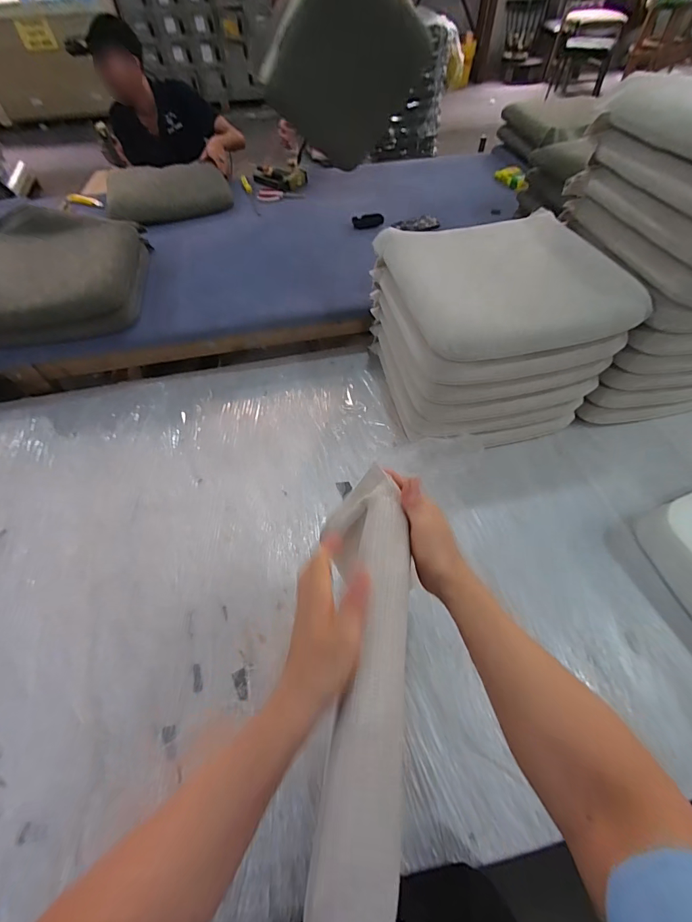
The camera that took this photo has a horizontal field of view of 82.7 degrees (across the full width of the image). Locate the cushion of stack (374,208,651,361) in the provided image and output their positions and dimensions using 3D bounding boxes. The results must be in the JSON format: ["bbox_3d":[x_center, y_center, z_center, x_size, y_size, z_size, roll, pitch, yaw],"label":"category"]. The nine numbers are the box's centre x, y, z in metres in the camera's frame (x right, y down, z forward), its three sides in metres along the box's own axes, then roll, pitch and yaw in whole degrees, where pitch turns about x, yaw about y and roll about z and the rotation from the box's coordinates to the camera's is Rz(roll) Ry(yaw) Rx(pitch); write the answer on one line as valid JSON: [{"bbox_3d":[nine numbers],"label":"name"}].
[{"bbox_3d":[0.326,-0.398,0.829,0.427,0.096,0.410,-9,57,-5],"label":"cushion of stack"}]

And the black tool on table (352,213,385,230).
[{"bbox_3d":[0.079,-0.856,1.398,0.107,0.025,0.052,-2,55,0],"label":"black tool on table"}]

